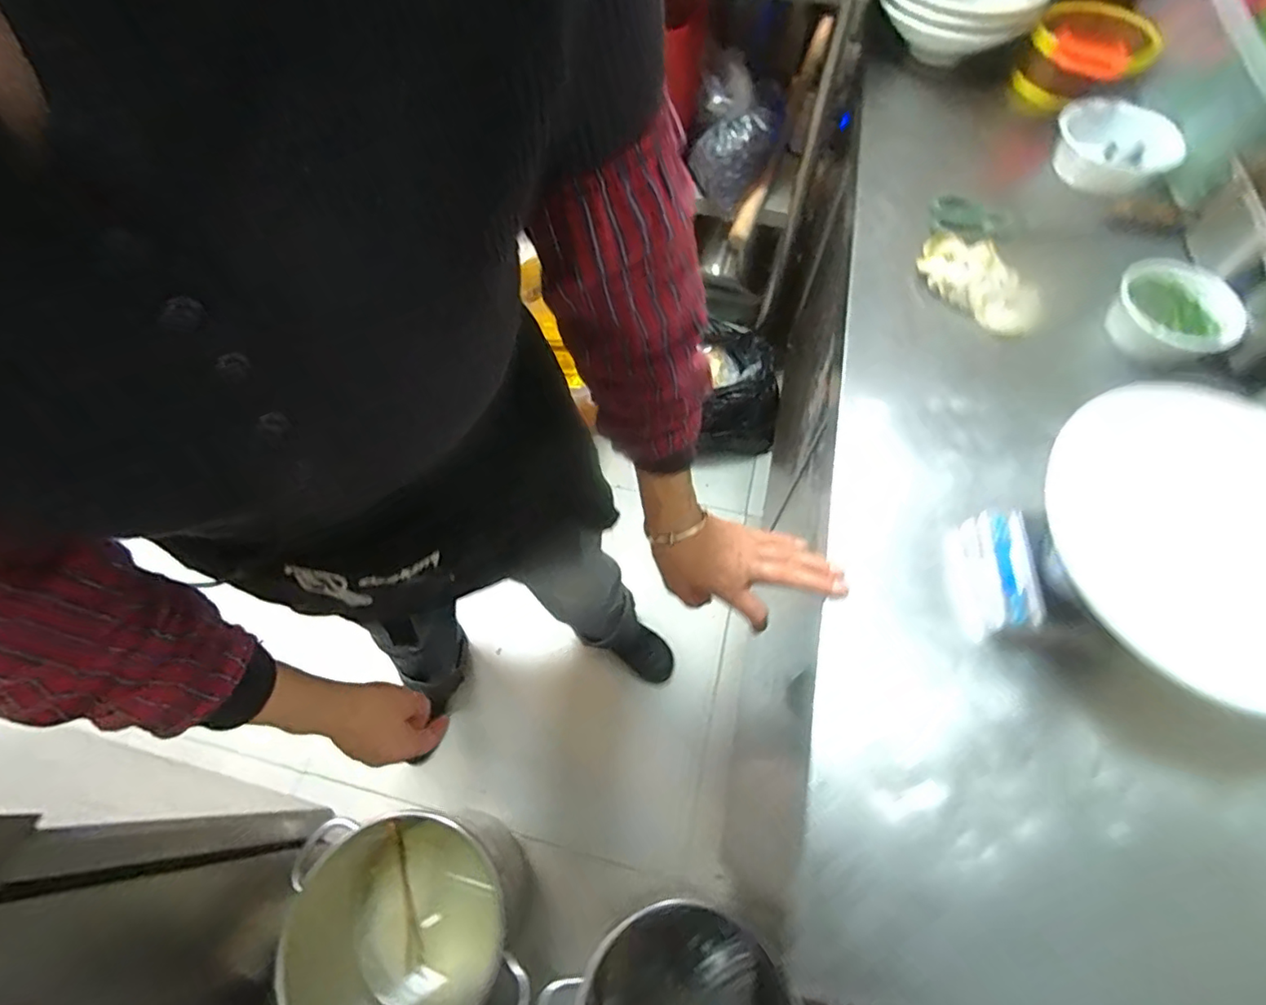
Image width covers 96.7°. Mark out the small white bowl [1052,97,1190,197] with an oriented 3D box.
[{"bbox_3d":[0.658,-0.489,0.769,0.142,0.060,0.150,0,64,1],"label":"small white bowl"}]

